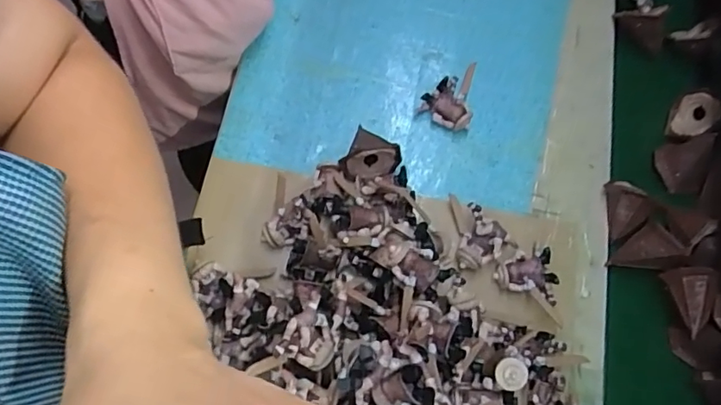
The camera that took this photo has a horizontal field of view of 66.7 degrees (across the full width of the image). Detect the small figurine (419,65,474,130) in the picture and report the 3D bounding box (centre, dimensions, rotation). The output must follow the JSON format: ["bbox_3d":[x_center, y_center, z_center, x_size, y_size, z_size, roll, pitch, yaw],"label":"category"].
[{"bbox_3d":[0.109,-0.125,0.630,0.057,0.029,0.077,27,72,7],"label":"small figurine"}]

